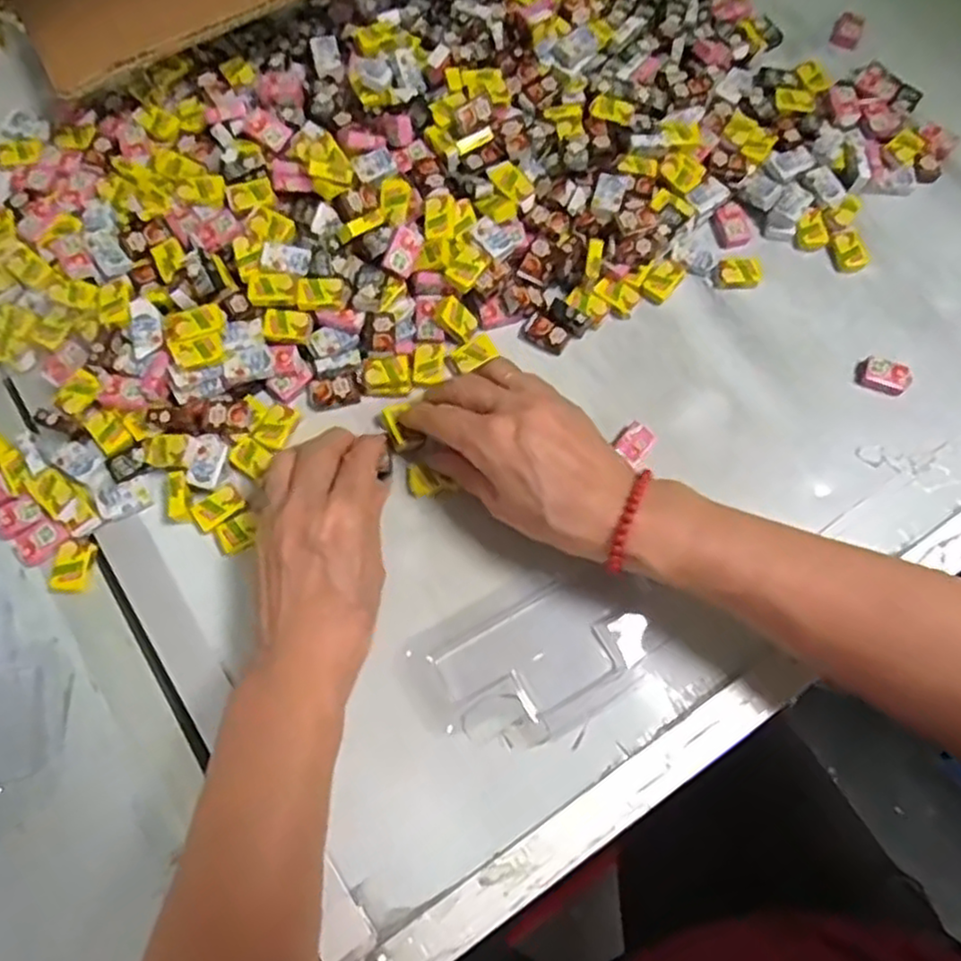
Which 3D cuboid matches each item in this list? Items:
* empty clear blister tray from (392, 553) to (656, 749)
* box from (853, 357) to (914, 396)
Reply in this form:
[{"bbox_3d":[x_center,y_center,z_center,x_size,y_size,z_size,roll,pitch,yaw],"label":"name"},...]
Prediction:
[{"bbox_3d":[0.030,0.091,0.379,0.133,0.009,0.079,-30,76,-10],"label":"empty clear blister tray"},{"bbox_3d":[0.241,-0.062,0.428,0.032,0.007,0.020,12,73,2],"label":"box"}]

